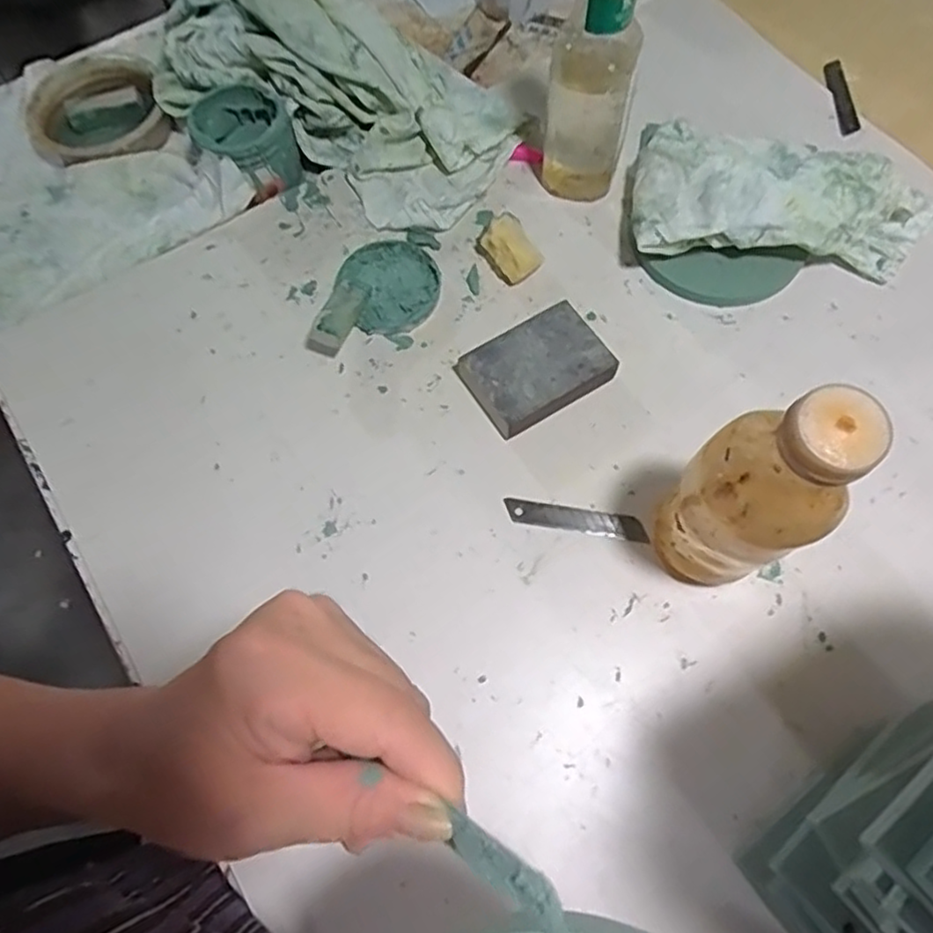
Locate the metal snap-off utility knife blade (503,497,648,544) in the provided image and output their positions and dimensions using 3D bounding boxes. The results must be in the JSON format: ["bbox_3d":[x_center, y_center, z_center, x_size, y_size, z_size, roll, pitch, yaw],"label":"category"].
[{"bbox_3d":[0.077,0.039,0.481,0.098,0.004,0.018,8,74,5],"label":"metal snap-off utility knife blade"}]

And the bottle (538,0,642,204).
[{"bbox_3d":[0.091,-0.284,0.499,0.061,0.198,0.052,14,70,7],"label":"bottle"}]

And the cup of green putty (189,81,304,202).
[{"bbox_3d":[-0.184,-0.273,0.575,0.073,0.054,0.080,-1,69,2],"label":"cup of green putty"}]

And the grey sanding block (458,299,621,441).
[{"bbox_3d":[0.051,-0.073,0.510,0.102,0.028,0.068,-31,71,-10],"label":"grey sanding block"}]

